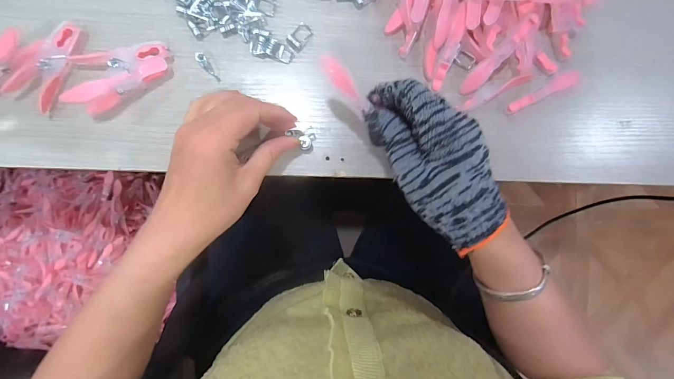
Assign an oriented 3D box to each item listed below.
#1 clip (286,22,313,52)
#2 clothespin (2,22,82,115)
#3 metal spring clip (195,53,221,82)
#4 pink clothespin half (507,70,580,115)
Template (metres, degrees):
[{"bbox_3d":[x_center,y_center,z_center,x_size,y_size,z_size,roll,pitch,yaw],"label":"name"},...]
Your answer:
[{"bbox_3d":[-0.033,-0.136,0.290,0.016,0.004,0.024,41,87,-2],"label":"clip"},{"bbox_3d":[-0.239,-0.105,0.275,0.038,0.013,0.075,35,87,-2],"label":"clothespin"},{"bbox_3d":[-0.113,-0.108,0.286,0.008,0.004,0.031,-40,91,-3],"label":"metal spring clip"},{"bbox_3d":[0.189,-0.090,0.296,0.078,0.008,0.014,-24,90,-3],"label":"pink clothespin half"}]

